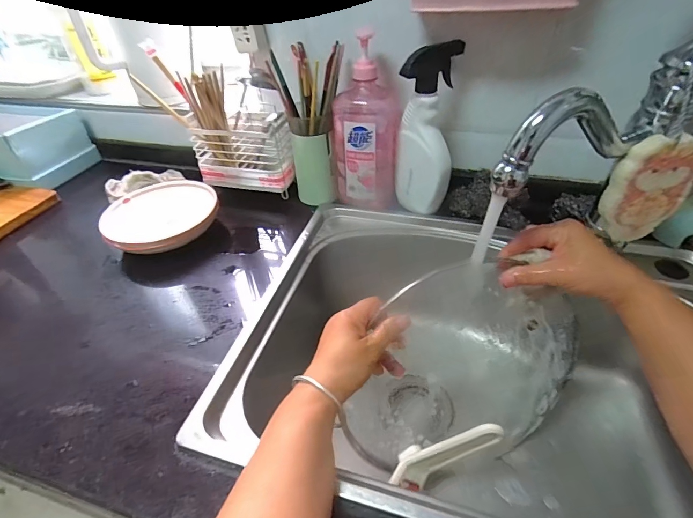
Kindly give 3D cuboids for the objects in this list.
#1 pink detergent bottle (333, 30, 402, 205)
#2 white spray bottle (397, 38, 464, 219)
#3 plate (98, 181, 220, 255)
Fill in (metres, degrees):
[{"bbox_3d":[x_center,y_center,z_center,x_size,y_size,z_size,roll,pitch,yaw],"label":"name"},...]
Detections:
[{"bbox_3d":[0.029,-0.195,0.579,0.102,0.224,0.069,-1,41,4],"label":"pink detergent bottle"},{"bbox_3d":[0.116,-0.182,0.551,0.083,0.229,0.058,6,42,12],"label":"white spray bottle"},{"bbox_3d":[-0.307,-0.074,0.611,0.175,0.041,0.143,-29,47,-25],"label":"plate"}]

